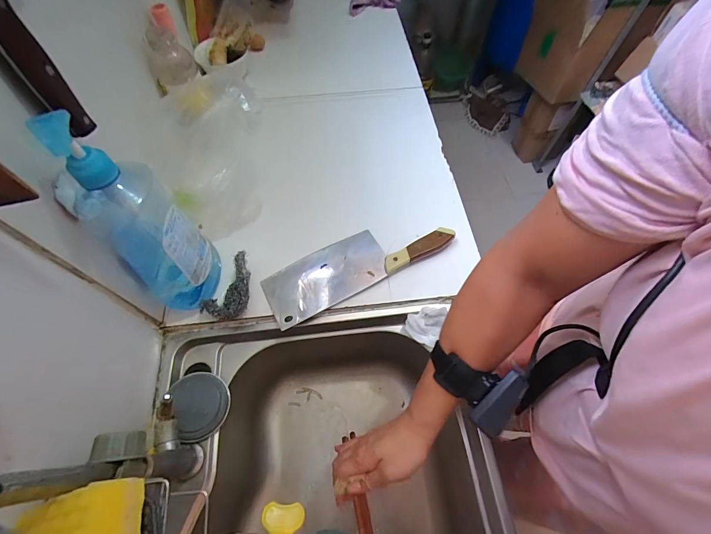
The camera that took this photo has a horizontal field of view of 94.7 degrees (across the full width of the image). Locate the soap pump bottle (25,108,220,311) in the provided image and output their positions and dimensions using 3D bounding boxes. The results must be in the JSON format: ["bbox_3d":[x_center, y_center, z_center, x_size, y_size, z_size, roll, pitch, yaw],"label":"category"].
[{"bbox_3d":[-0.243,-0.039,0.384,0.075,0.242,0.091,-11,62,-6],"label":"soap pump bottle"}]

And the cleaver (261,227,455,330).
[{"bbox_3d":[0.002,-0.010,0.512,0.288,0.030,0.095,-25,64,-13],"label":"cleaver"}]

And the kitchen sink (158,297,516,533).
[{"bbox_3d":[-0.026,0.366,0.439,0.405,0.209,0.578,-8,61,-5],"label":"kitchen sink"}]

